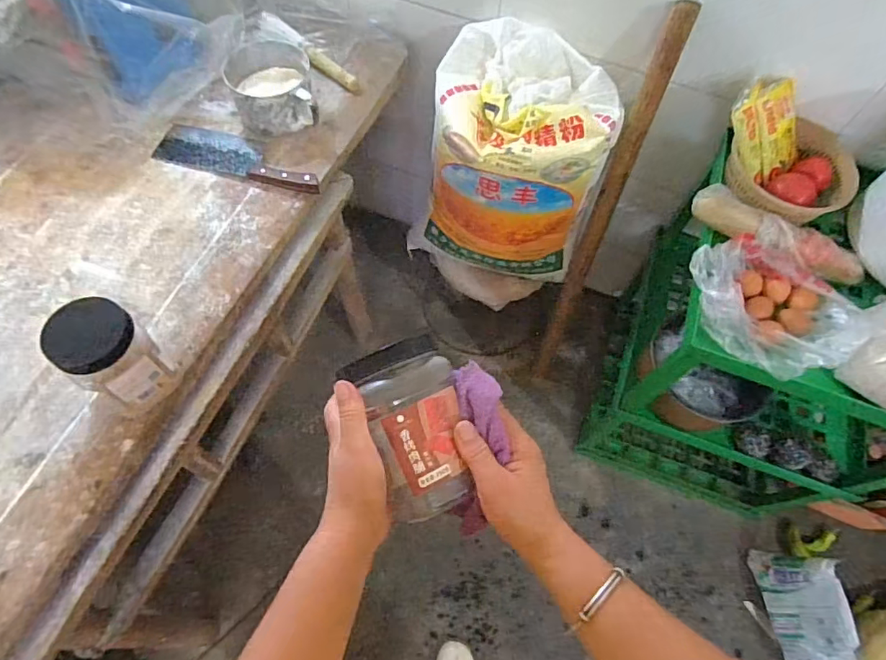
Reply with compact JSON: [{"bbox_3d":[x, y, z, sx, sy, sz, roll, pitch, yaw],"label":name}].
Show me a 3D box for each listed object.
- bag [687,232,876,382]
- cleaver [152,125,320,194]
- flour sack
[{"bbox_3d":[0.491,-0.046,0.790,0.200,0.087,0.239,-40,73,-19],"label":"bag"},{"bbox_3d":[-0.349,-0.309,0.911,0.298,0.024,0.098,15,65,4],"label":"cleaver"},{"bbox_3d":[0.146,-0.323,1.150,0.374,0.490,0.289,35,68,13],"label":"flour sack"}]

